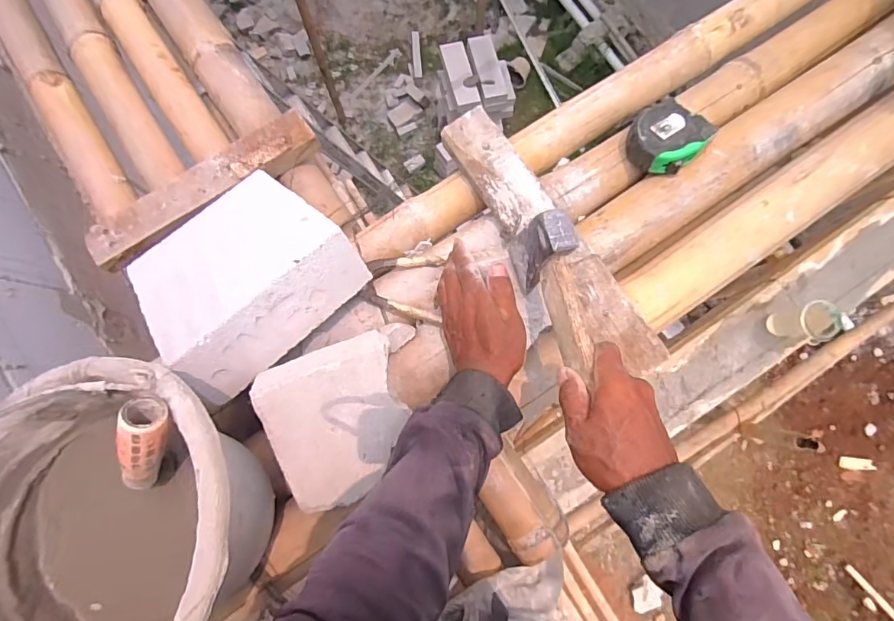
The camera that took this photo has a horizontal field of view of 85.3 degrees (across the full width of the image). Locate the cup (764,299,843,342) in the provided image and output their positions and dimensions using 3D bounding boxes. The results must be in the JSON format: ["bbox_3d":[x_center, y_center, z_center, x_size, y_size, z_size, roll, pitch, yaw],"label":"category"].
[{"bbox_3d":[0.889,0.034,1.206,0.095,0.150,0.092,0,81,1],"label":"cup"}]

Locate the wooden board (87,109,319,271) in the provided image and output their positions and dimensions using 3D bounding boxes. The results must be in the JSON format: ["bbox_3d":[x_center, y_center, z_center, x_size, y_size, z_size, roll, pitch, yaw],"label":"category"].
[{"bbox_3d":[-0.312,-0.155,0.621,0.312,0.025,0.062,-33,82,-4],"label":"wooden board"}]

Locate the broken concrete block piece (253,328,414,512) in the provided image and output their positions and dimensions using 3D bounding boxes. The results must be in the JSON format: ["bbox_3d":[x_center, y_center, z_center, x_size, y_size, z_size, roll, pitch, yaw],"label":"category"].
[{"bbox_3d":[-0.101,0.103,0.465,0.121,0.059,0.134,-20,105,-10],"label":"broken concrete block piece"}]

